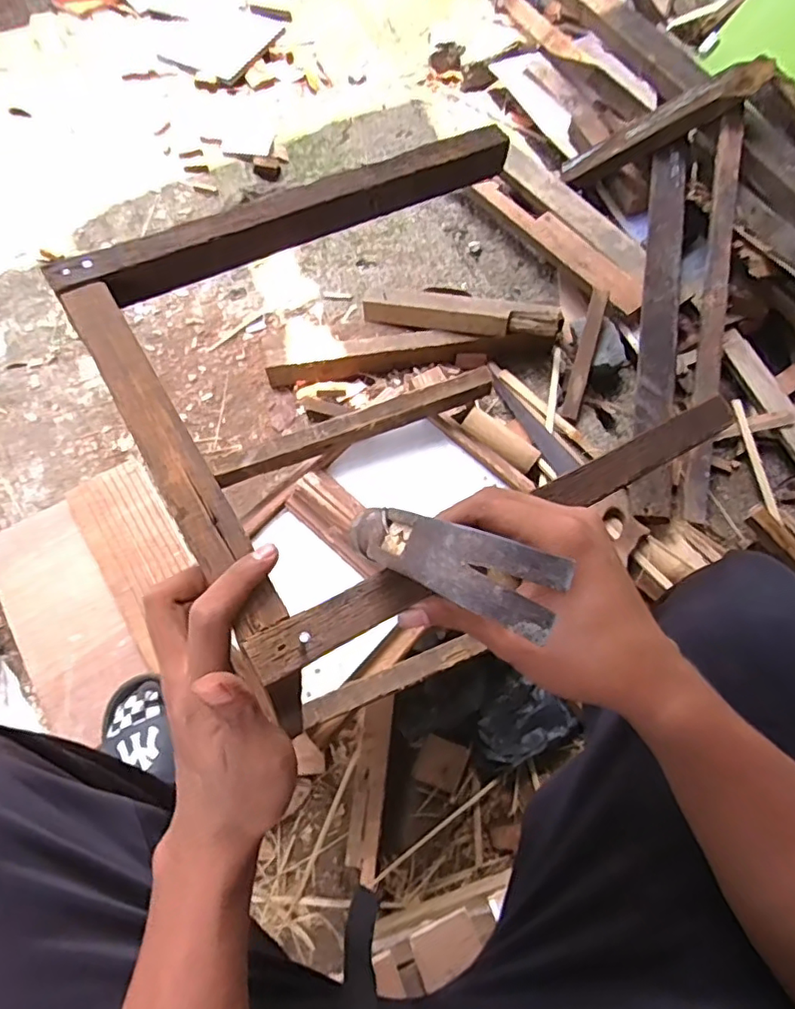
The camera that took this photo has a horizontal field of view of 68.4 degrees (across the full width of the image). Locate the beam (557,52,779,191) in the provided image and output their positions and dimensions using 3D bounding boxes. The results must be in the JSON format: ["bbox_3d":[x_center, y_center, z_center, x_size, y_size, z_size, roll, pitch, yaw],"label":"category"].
[{"bbox_3d":[0.462,-0.673,1.058,0.061,0.385,0.058,-50,116,-20],"label":"beam"}]

